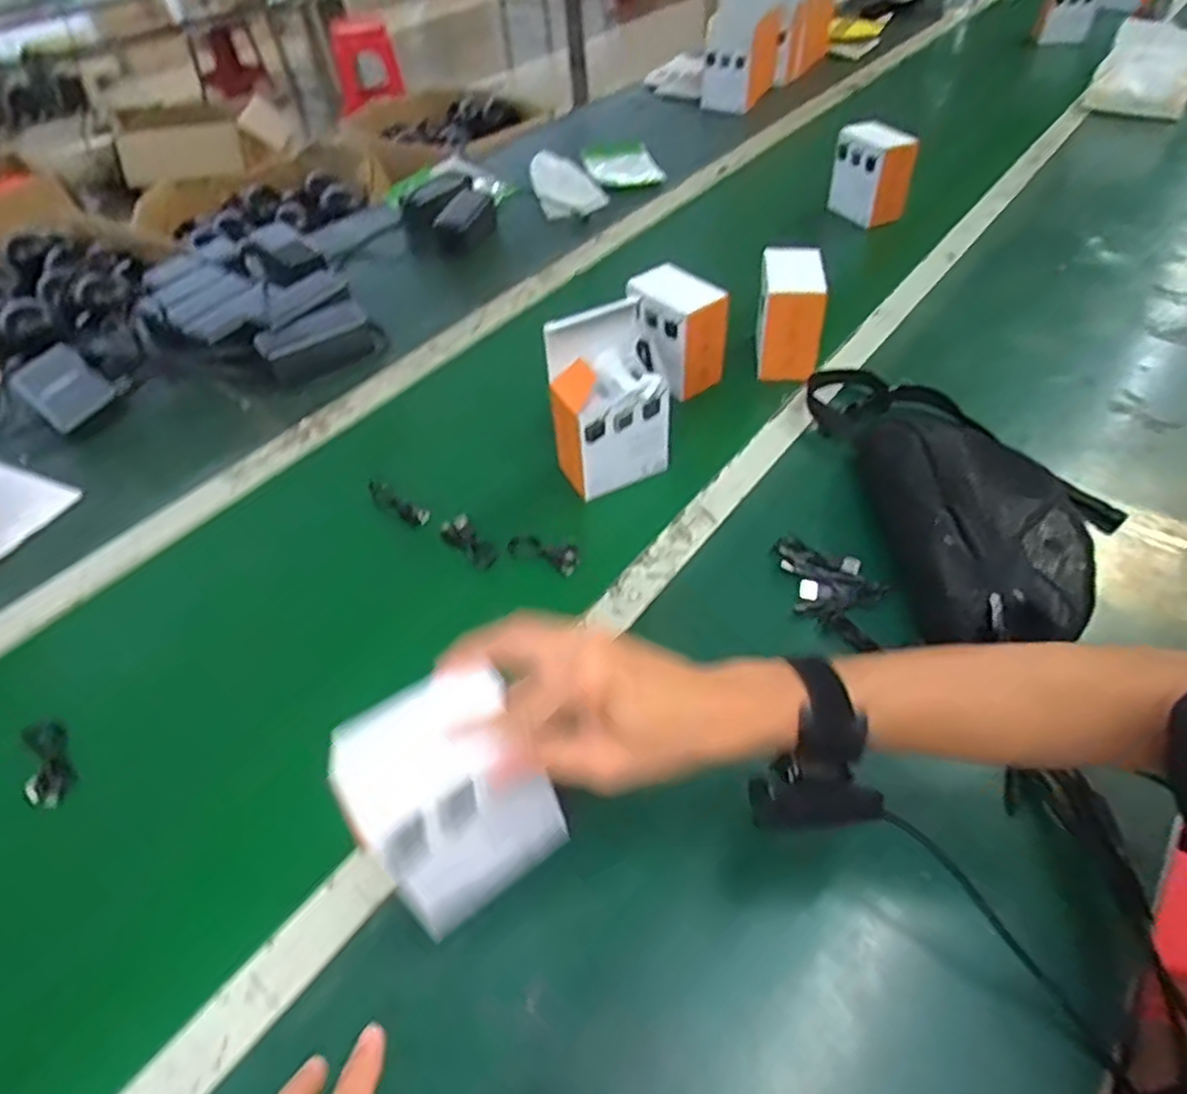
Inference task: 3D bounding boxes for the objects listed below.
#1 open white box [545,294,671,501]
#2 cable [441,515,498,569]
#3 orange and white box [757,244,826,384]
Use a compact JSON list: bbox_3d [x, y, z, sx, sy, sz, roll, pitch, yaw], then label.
[{"bbox_3d":[0.016,-0.146,0.735,0.102,0.166,0.072,-26,50,-17],"label":"open white box"},{"bbox_3d":[-0.123,-0.005,0.728,0.029,0.018,0.071,-31,52,-22],"label":"cable"},{"bbox_3d":[0.239,-0.287,0.896,0.070,0.109,0.109,7,49,12],"label":"orange and white box"}]

